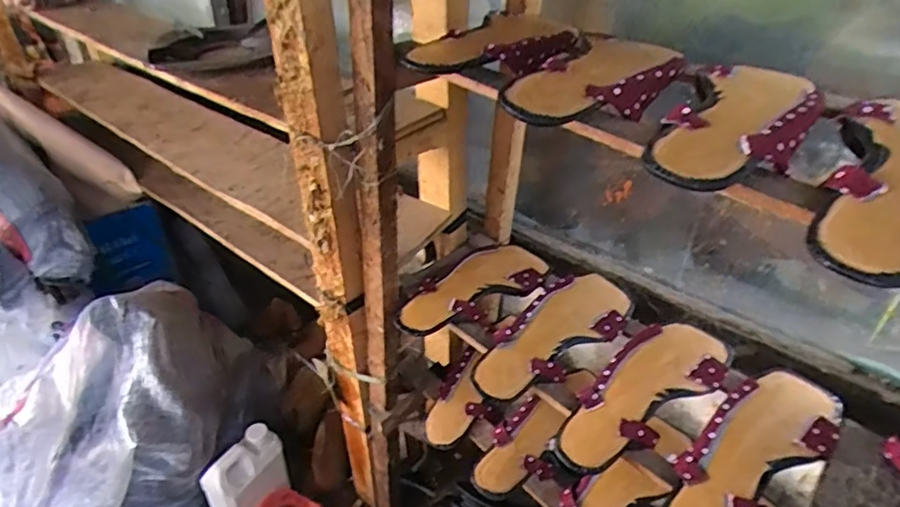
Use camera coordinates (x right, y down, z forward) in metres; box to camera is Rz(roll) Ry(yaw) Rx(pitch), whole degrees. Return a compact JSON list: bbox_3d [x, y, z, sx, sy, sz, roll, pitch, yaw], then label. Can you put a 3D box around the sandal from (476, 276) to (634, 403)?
[{"bbox_3d":[0.116,0.093,0.651,0.091,0.033,0.214,28,43,33],"label":"sandal"}]

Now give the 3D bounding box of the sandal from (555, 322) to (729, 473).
[{"bbox_3d":[0.199,0.144,0.596,0.213,0.042,0.089,-27,44,-34],"label":"sandal"}]

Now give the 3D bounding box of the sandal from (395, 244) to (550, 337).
[{"bbox_3d":[0.033,0.040,0.729,0.239,0.034,0.082,-23,42,-31],"label":"sandal"}]

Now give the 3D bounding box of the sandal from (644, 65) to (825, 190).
[{"bbox_3d":[0.208,-0.095,0.414,0.086,0.023,0.201,22,40,27],"label":"sandal"}]

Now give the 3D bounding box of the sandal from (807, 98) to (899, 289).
[{"bbox_3d":[0.289,-0.046,0.360,0.086,0.030,0.217,21,40,26],"label":"sandal"}]

